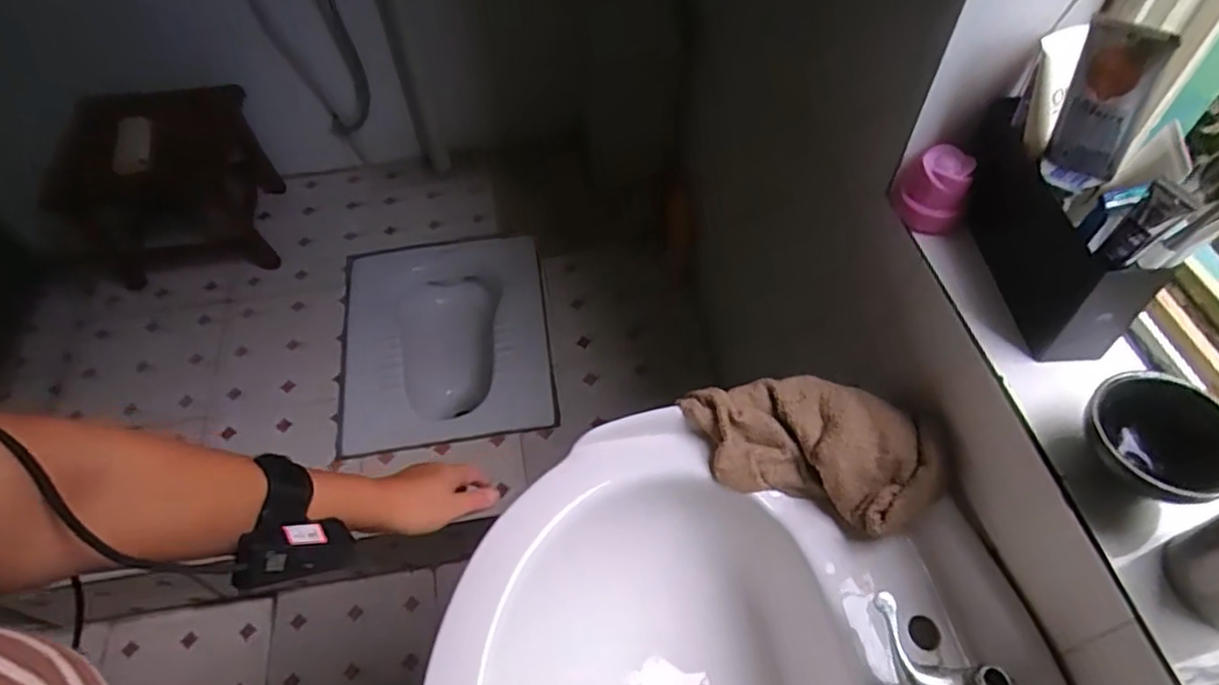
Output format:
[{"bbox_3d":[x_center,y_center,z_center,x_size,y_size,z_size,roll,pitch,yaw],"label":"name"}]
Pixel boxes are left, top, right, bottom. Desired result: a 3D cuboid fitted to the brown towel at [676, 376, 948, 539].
[{"bbox_3d":[0.177,0.083,0.622,0.227,0.056,0.121,21,58,15],"label":"brown towel"}]

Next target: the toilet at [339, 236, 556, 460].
[{"bbox_3d":[-0.345,0.022,1.542,0.419,0.242,0.517,-7,55,-4],"label":"toilet"}]

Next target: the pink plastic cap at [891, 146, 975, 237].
[{"bbox_3d":[0.280,-0.131,0.597,0.056,0.060,0.048,11,56,8],"label":"pink plastic cap"}]

